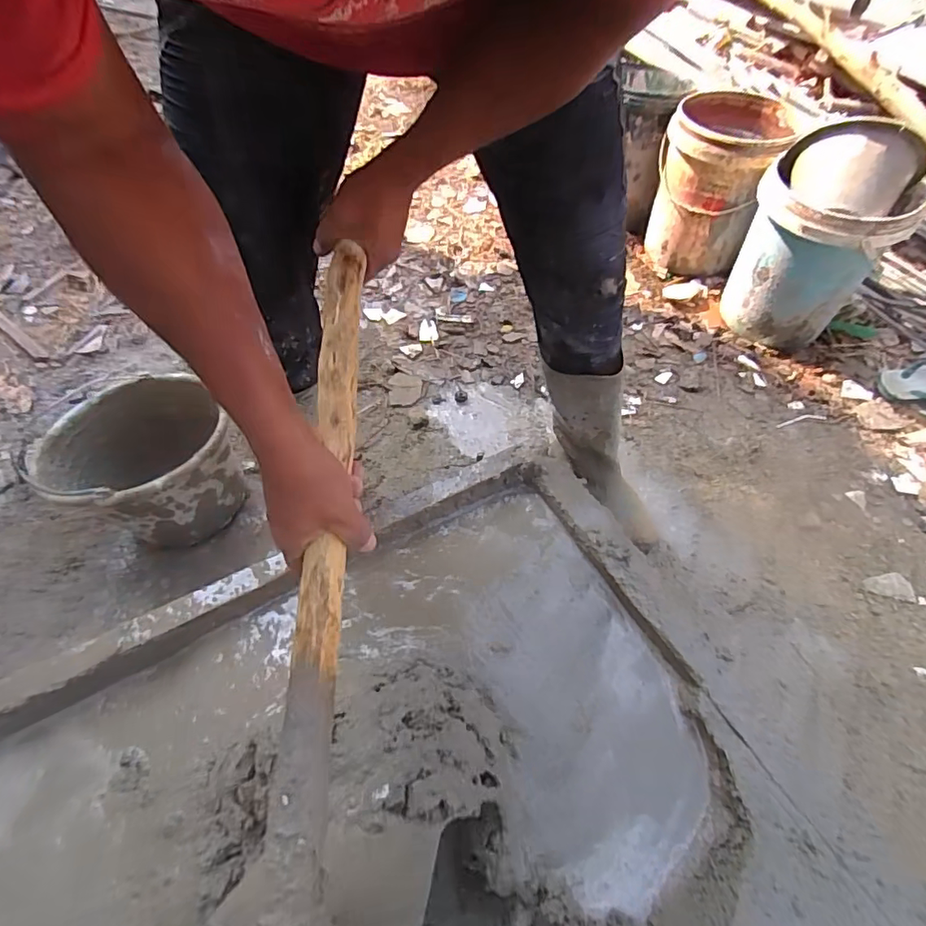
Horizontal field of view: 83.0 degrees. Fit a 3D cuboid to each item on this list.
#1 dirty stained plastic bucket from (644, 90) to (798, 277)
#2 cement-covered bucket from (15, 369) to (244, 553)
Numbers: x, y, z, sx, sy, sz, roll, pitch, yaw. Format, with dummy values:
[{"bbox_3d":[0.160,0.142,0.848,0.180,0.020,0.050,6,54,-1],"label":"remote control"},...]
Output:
[{"bbox_3d":[0.663,-0.753,1.427,0.276,0.342,0.311,23,55,16],"label":"dirty stained plastic bucket"},{"bbox_3d":[-0.558,0.004,0.925,0.292,0.212,0.293,2,52,-2],"label":"cement-covered bucket"}]

